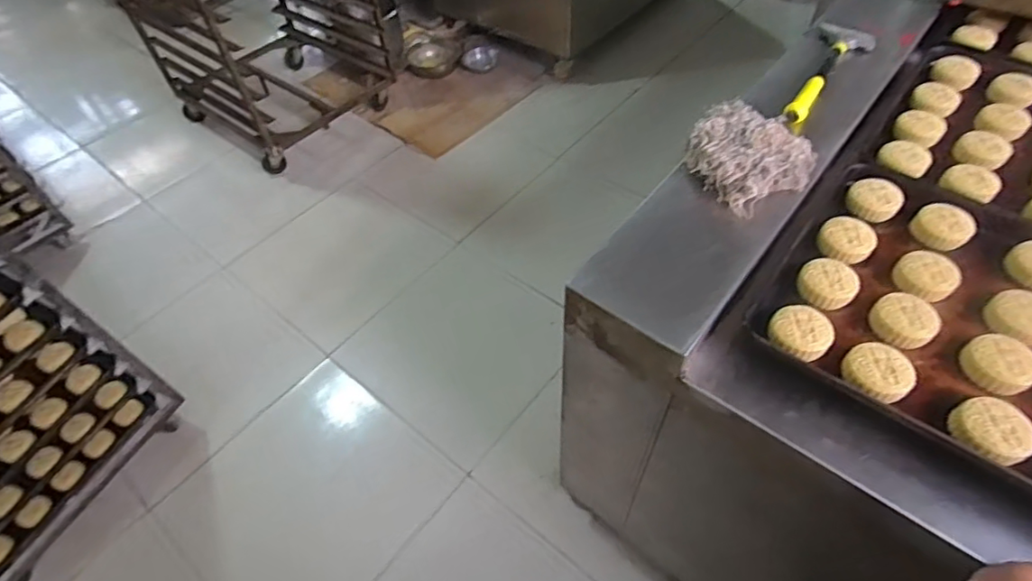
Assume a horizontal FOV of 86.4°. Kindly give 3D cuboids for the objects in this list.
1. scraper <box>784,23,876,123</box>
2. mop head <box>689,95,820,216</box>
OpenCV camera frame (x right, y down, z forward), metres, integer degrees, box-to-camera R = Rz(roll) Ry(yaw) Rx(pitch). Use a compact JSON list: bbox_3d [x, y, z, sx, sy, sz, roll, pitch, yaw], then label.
[{"bbox_3d":[0.522,-0.363,0.930,0.093,0.035,0.299,27,64,21],"label":"scraper"},{"bbox_3d":[0.341,-0.211,0.806,0.165,0.056,0.173,-2,57,4],"label":"mop head"}]

